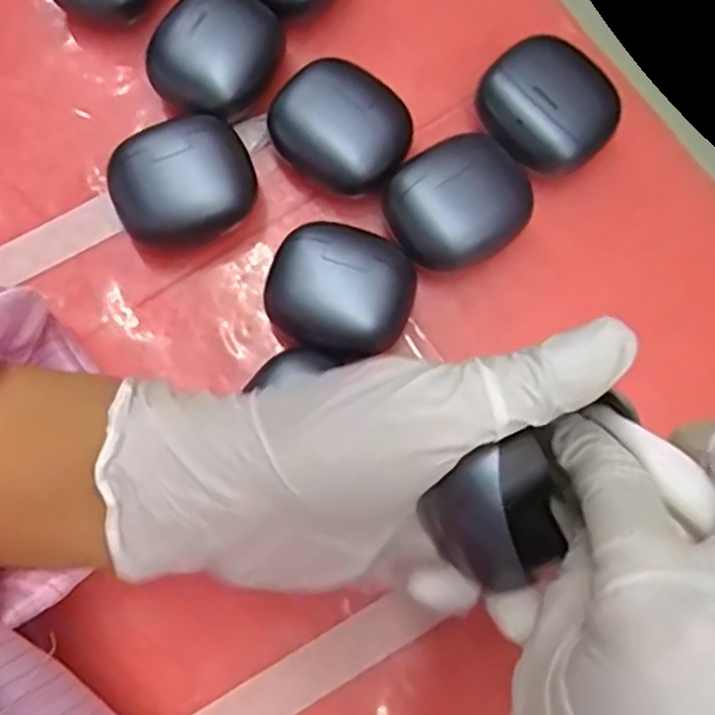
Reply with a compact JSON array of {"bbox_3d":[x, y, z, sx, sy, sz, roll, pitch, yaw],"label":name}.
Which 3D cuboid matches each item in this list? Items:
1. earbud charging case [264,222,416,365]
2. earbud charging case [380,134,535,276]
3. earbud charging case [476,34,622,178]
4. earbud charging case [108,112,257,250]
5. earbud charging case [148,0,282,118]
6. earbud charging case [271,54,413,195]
[{"bbox_3d":[-0.007,-0.025,0.284,0.055,0.031,0.050,23,79,4],"label":"earbud charging case"},{"bbox_3d":[0.041,-0.062,0.291,0.056,0.027,0.047,-38,81,-8],"label":"earbud charging case"},{"bbox_3d":[0.081,-0.105,0.301,0.049,0.026,0.052,-38,81,-8],"label":"earbud charging case"},{"bbox_3d":[-0.072,-0.071,0.294,0.056,0.031,0.043,-22,79,-5],"label":"earbud charging case"},{"bbox_3d":[-0.059,-0.129,0.306,0.047,0.028,0.054,30,79,5],"label":"earbud charging case"},{"bbox_3d":[-0.007,-0.094,0.297,0.055,0.029,0.041,32,79,6],"label":"earbud charging case"}]

